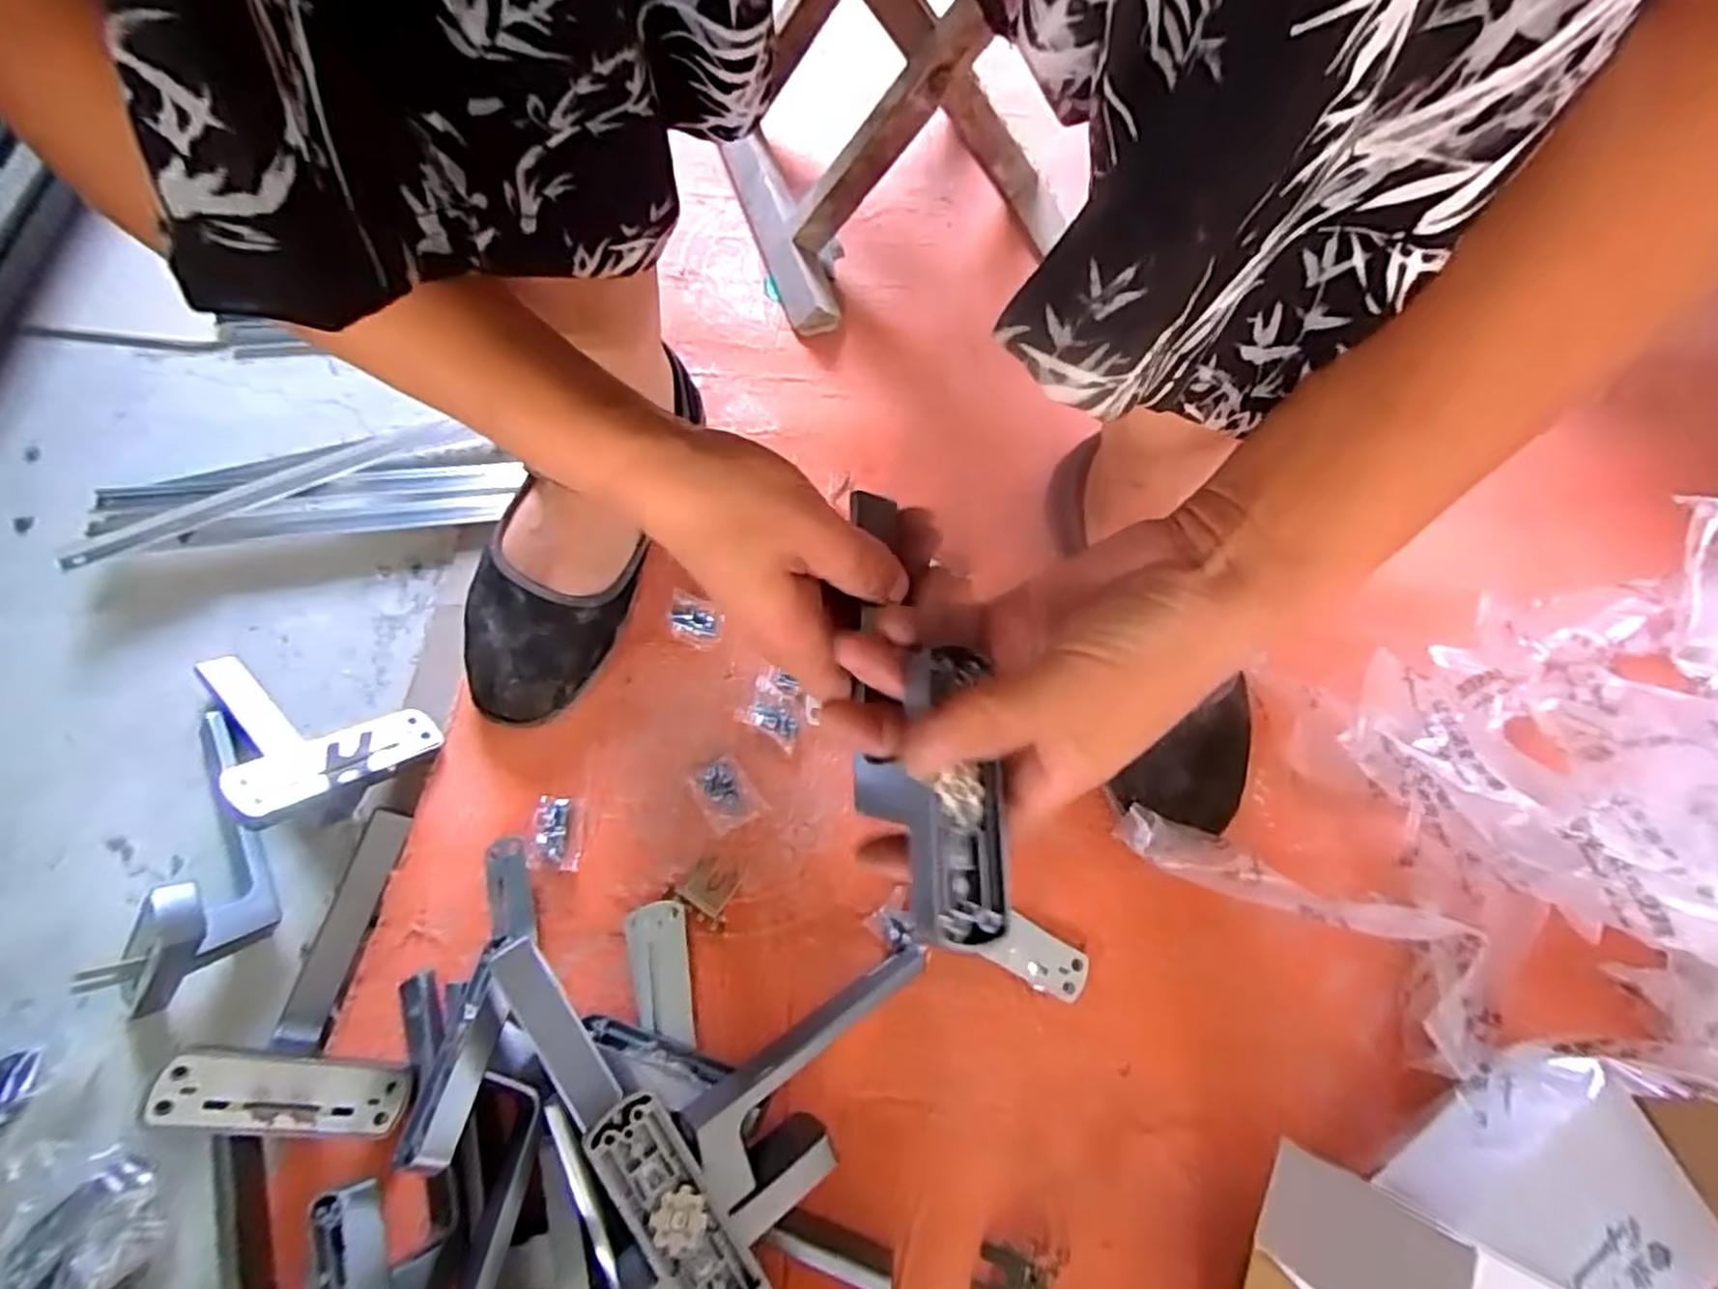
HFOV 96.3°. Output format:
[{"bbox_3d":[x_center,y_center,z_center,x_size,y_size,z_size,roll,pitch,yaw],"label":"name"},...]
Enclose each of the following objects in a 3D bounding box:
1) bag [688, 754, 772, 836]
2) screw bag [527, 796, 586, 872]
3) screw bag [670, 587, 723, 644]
[{"bbox_3d":[-0.075,0.085,0.438,0.030,0.012,0.042,-33,72,-14],"label":"bag"},{"bbox_3d":[-0.168,0.104,0.428,0.026,0.009,0.039,1,68,-2],"label":"screw bag"},{"bbox_3d":[-0.102,-0.016,0.482,0.037,0.008,0.027,16,68,5],"label":"screw bag"}]

